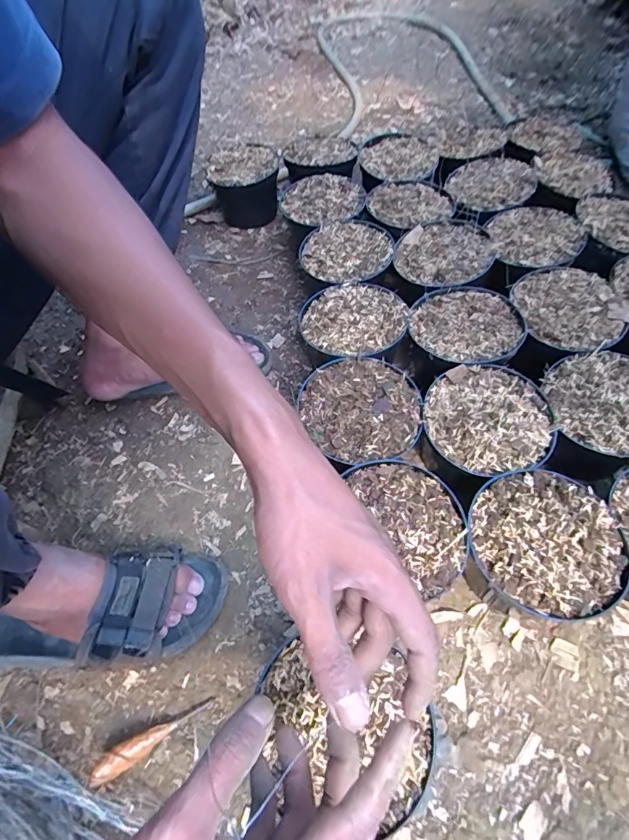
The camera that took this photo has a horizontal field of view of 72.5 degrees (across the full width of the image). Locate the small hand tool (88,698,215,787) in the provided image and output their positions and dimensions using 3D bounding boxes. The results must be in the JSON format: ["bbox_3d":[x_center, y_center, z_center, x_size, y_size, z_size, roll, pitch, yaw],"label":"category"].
[{"bbox_3d":[-0.162,0.311,0.420,0.124,0.024,0.021,-30,61,-17],"label":"small hand tool"}]

